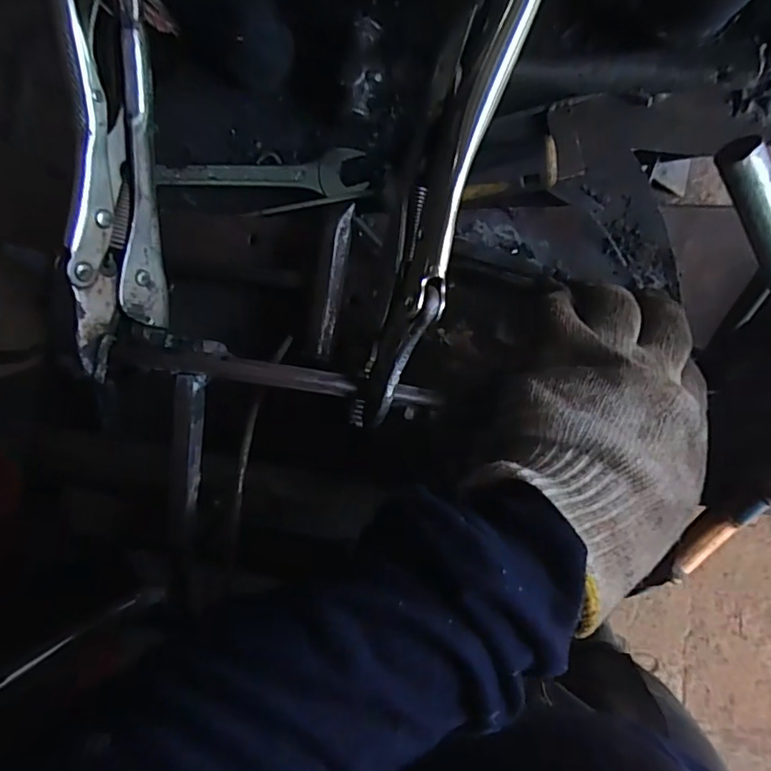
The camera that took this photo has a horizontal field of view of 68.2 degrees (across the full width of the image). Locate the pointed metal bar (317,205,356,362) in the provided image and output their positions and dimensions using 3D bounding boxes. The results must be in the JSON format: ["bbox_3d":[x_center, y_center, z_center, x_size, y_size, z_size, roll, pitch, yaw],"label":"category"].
[{"bbox_3d":[-0.030,-0.063,0.344,0.009,0.011,0.092,10,94,9],"label":"pointed metal bar"}]

